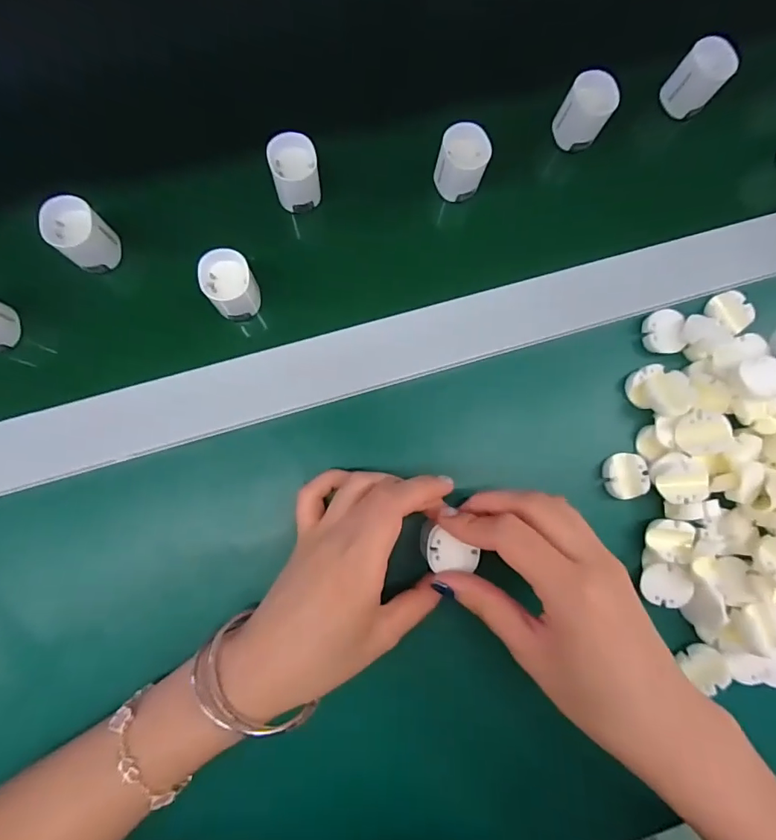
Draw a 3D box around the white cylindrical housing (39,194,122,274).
[{"bbox_3d":[-0.182,-0.109,0.287,0.029,0.034,0.029,1,83,-6],"label":"white cylindrical housing"}]

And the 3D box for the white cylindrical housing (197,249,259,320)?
[{"bbox_3d":[-0.094,-0.080,0.289,0.028,0.033,0.031,-15,85,-8],"label":"white cylindrical housing"}]

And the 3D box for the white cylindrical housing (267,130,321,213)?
[{"bbox_3d":[-0.057,-0.152,0.299,0.028,0.034,0.029,1,83,-6],"label":"white cylindrical housing"}]

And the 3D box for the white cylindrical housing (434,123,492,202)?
[{"bbox_3d":[0.047,-0.162,0.306,0.031,0.034,0.027,24,81,-3],"label":"white cylindrical housing"}]

